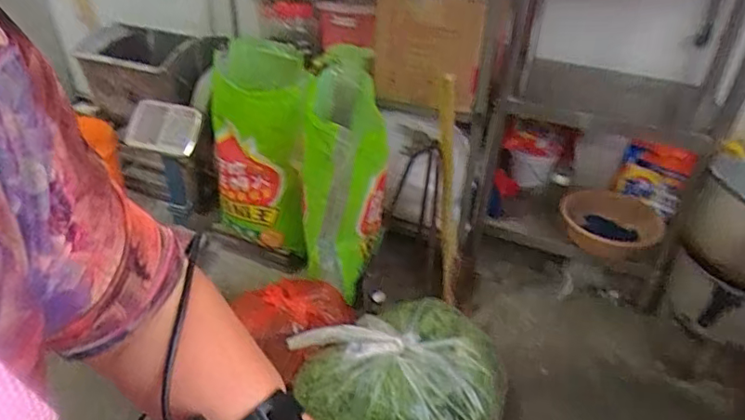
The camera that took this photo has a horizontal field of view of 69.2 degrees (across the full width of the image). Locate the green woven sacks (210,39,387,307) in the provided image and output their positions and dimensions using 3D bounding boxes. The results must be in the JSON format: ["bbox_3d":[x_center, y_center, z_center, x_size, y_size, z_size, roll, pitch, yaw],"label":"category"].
[{"bbox_3d":[-0.204,-0.141,1.555,0.523,0.559,0.287,20,38,24],"label":"green woven sacks"}]

